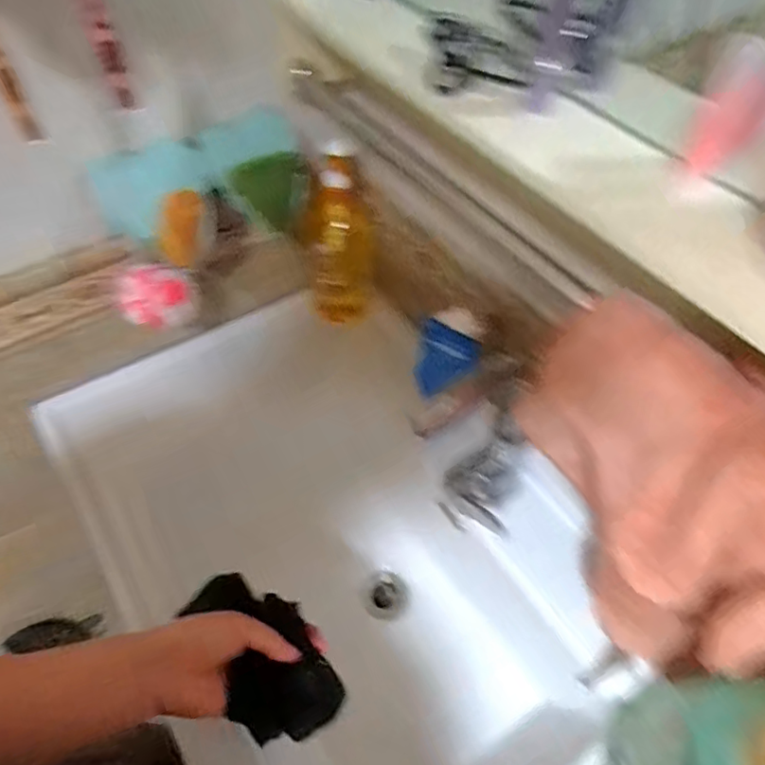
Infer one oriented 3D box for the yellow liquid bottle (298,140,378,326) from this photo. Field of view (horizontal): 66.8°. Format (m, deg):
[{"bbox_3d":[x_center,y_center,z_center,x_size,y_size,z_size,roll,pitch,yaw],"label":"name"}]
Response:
[{"bbox_3d":[-0.059,-0.187,0.743,0.075,0.249,0.075,35,58,23],"label":"yellow liquid bottle"}]

